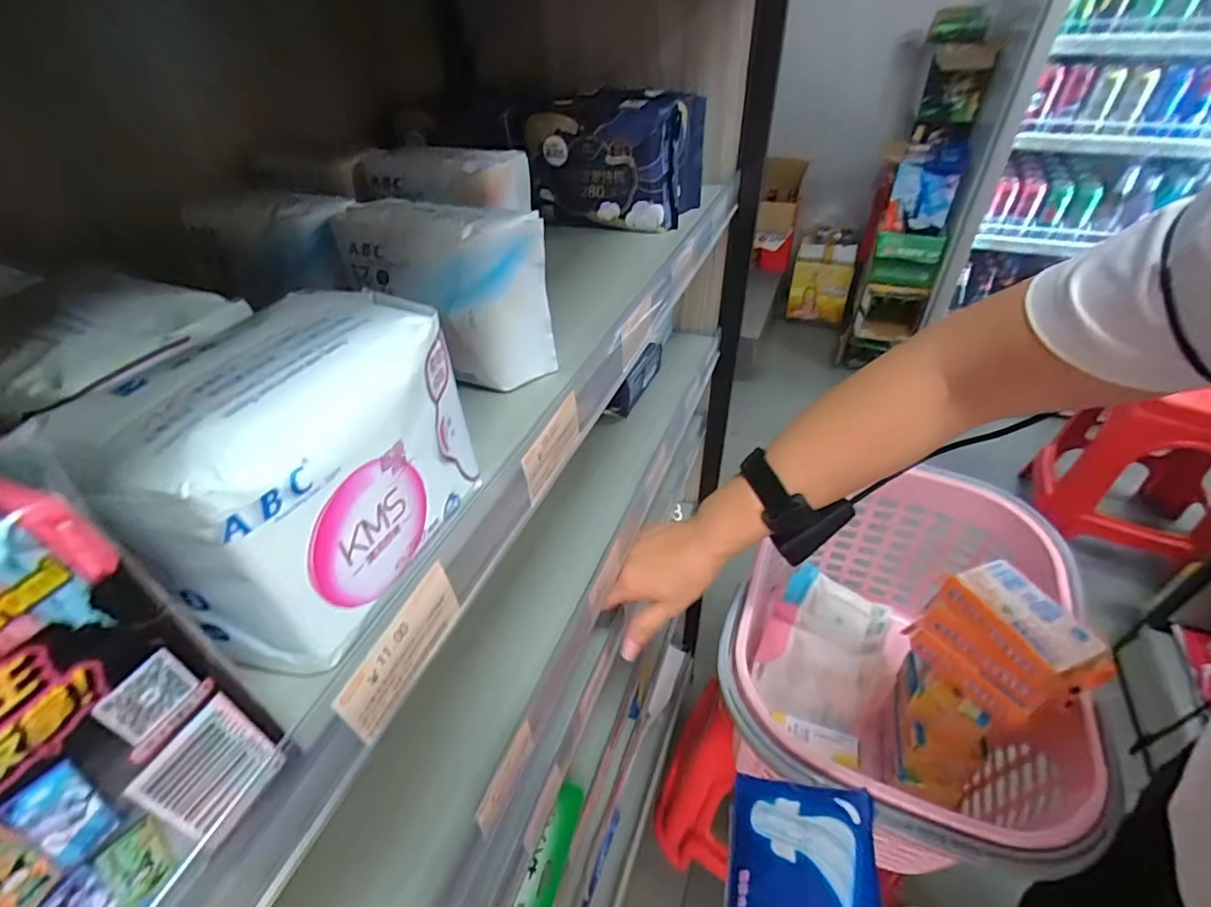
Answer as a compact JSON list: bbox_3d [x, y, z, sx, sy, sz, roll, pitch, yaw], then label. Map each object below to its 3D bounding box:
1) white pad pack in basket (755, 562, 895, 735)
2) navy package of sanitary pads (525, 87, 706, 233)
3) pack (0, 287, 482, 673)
[{"bbox_3d":[0.278,0.232,0.710,0.132,0.069,0.231,20,45,23],"label":"white pad pack in basket"},{"bbox_3d":[0.010,-0.261,0.494,0.138,0.092,0.088,11,43,14],"label":"navy package of sanitary pads"},{"bbox_3d":[-0.103,0.002,0.190,0.073,0.078,0.112,11,43,15],"label":"pack"}]

